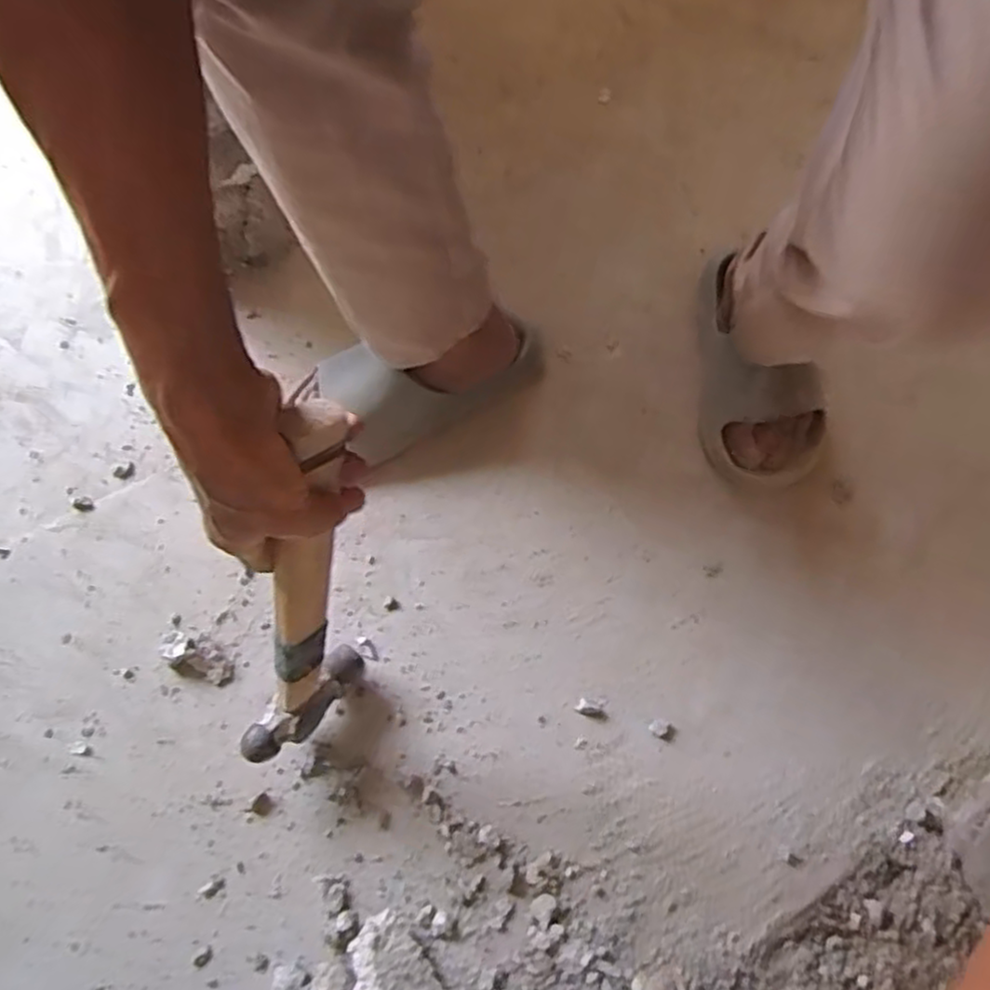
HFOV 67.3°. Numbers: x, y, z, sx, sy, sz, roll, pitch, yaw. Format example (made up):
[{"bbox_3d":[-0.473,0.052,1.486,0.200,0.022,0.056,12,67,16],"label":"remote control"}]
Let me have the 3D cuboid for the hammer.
[{"bbox_3d":[-0.120,0.064,0.482,0.036,0.294,0.101,24,42,10],"label":"hammer"}]

